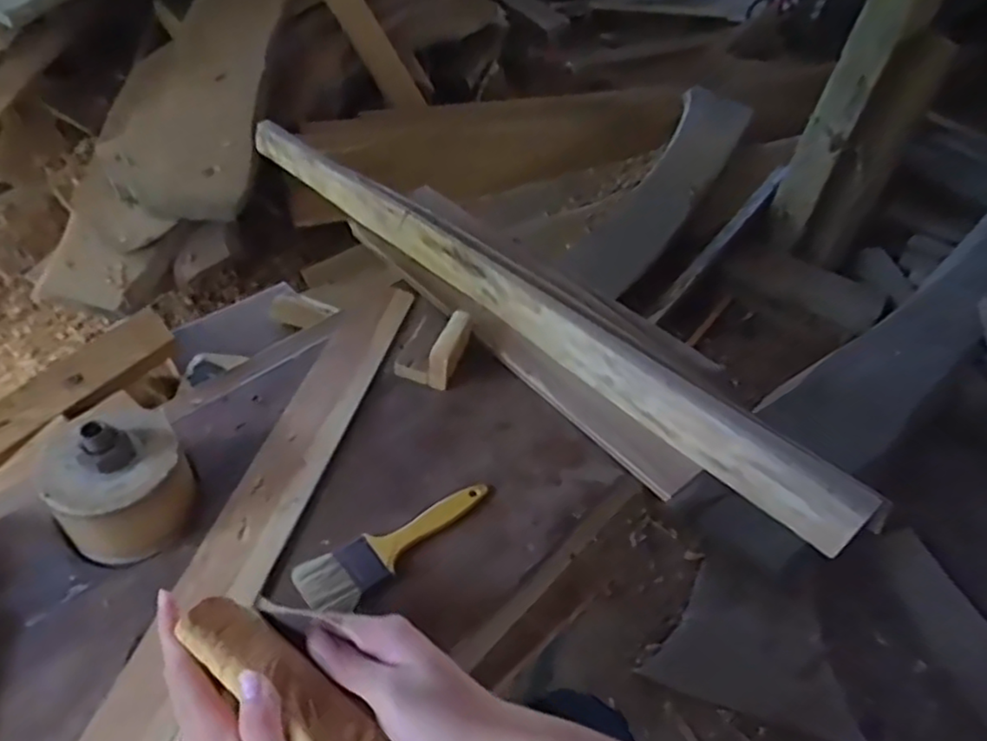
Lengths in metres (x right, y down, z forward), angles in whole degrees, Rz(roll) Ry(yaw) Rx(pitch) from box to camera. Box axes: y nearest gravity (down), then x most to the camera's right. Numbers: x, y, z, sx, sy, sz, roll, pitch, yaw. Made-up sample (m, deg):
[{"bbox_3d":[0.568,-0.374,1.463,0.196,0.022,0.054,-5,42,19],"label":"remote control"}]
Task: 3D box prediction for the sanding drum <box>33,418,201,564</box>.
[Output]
[{"bbox_3d":[-0.293,0.088,0.537,0.097,0.094,0.093,-30,57,-32],"label":"sanding drum"}]

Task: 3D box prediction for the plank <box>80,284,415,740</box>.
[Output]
[{"bbox_3d":[-0.223,0.191,0.506,0.067,0.011,0.814,13,46,7],"label":"plank"}]

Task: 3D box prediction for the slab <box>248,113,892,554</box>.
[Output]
[{"bbox_3d":[0.011,-0.090,0.763,0.837,0.054,0.059,37,52,25],"label":"slab"}]

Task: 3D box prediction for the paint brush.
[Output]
[{"bbox_3d":[-0.077,0.143,0.571,0.174,0.010,0.048,-25,54,-30],"label":"paint brush"}]

